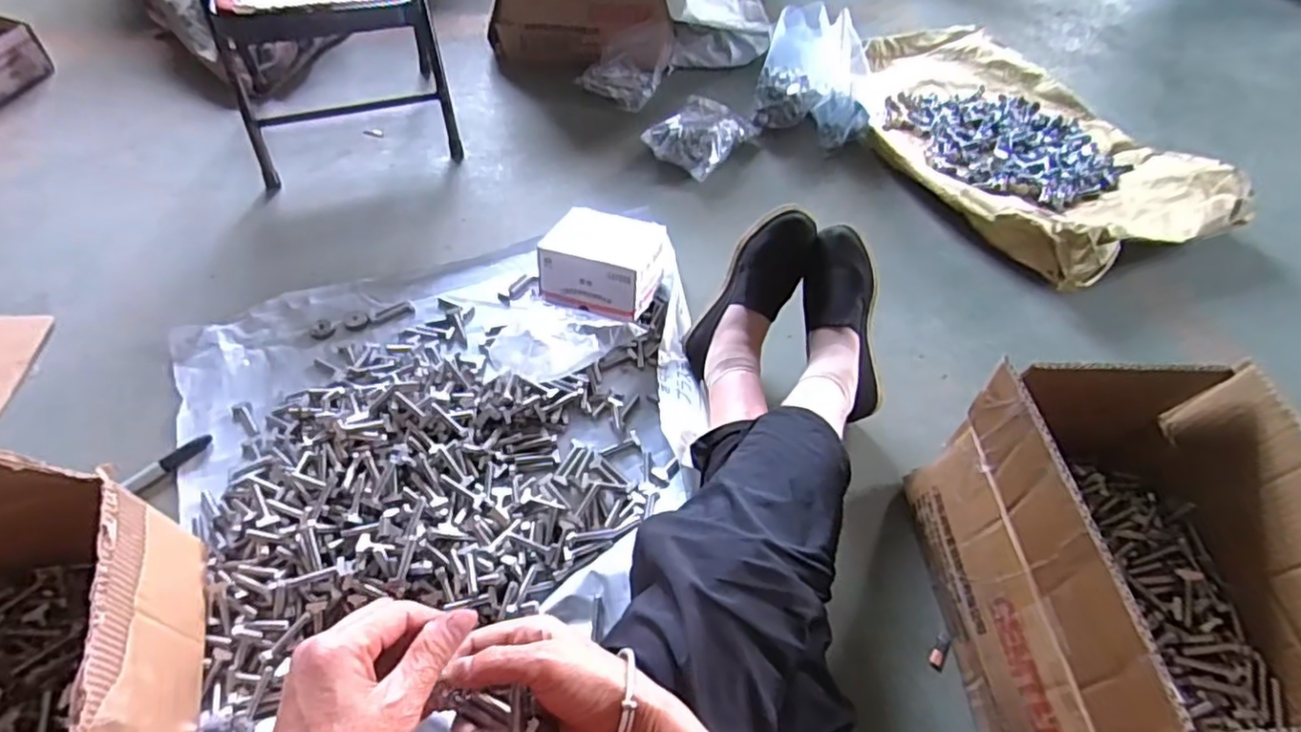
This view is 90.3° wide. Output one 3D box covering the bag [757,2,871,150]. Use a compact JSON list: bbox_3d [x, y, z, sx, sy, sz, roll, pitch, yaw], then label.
[{"bbox_3d":[0.309,-0.527,1.184,0.208,0.182,0.127,16,52,10],"label":"bag"}]

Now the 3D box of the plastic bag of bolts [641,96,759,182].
[{"bbox_3d":[0.091,-0.420,1.173,0.137,0.063,0.188,31,58,19],"label":"plastic bag of bolts"}]

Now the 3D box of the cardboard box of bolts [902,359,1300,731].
[{"bbox_3d":[0.430,0.177,0.609,0.241,0.267,0.386,-2,51,-5],"label":"cardboard box of bolts"}]

